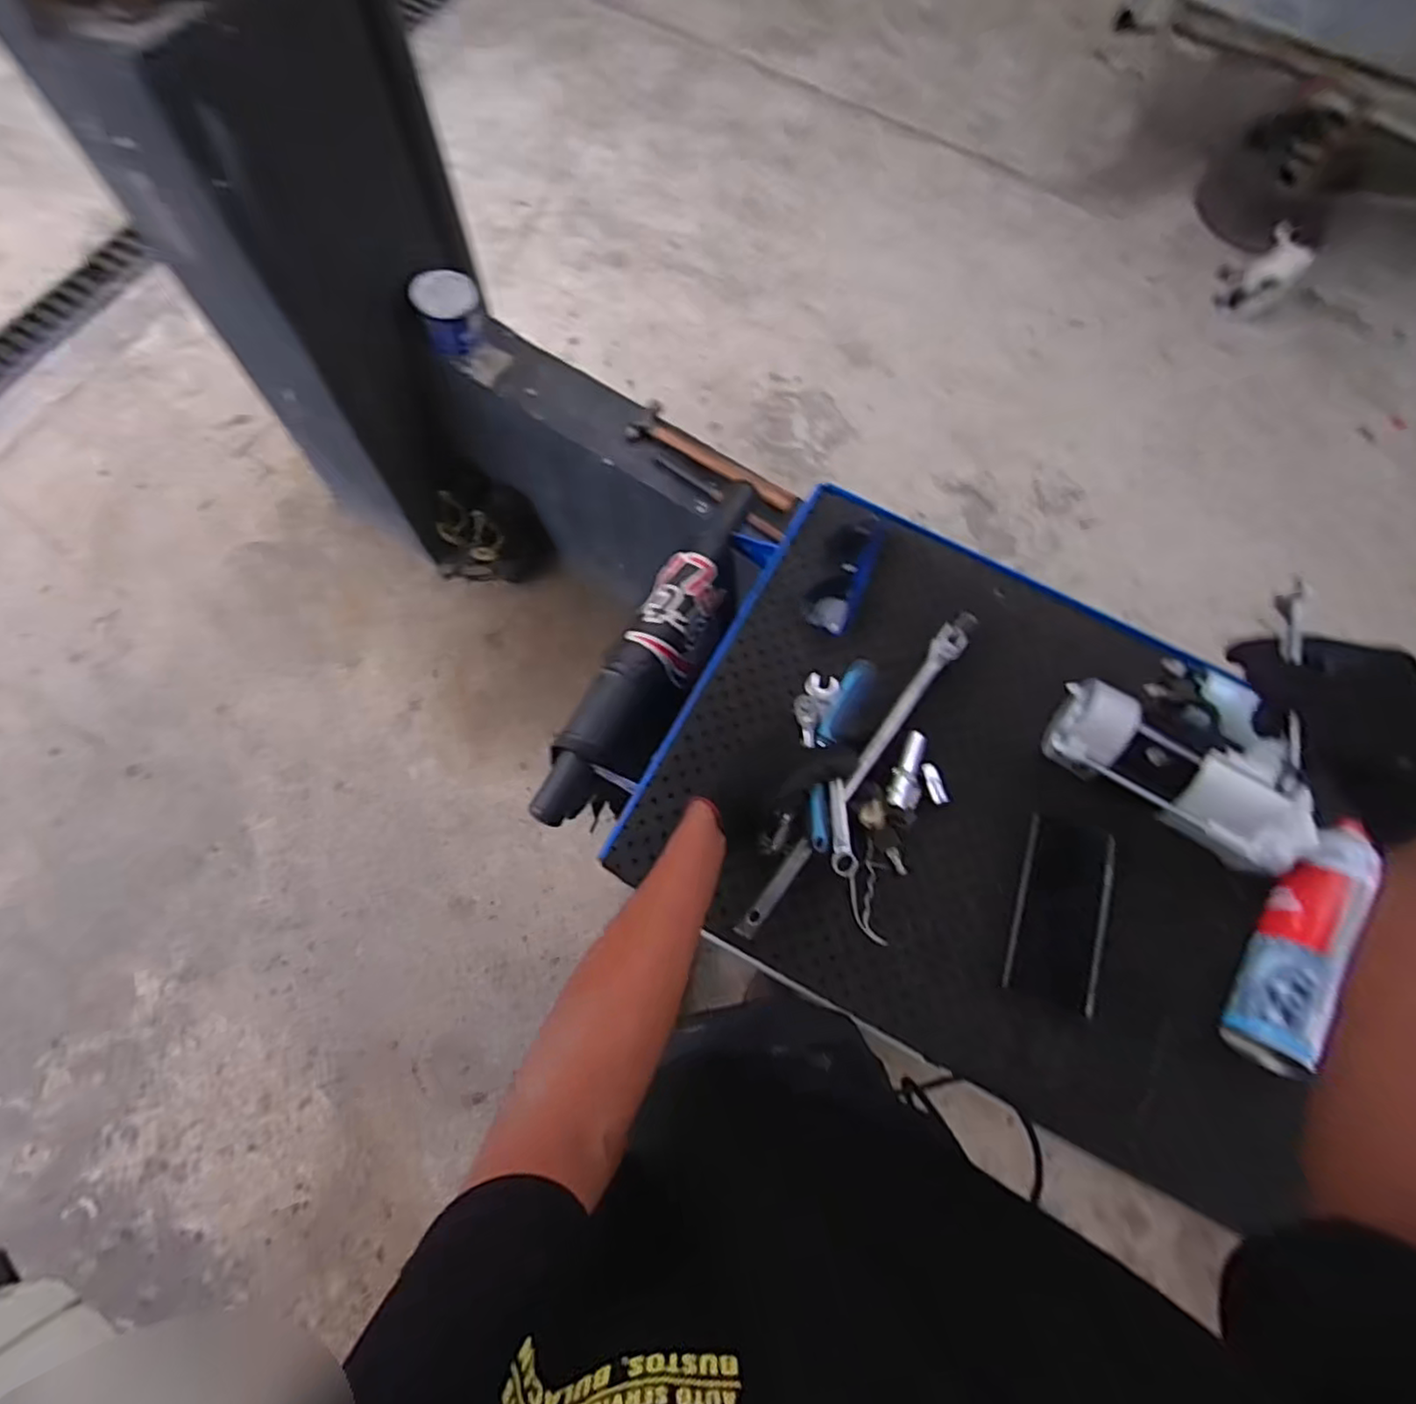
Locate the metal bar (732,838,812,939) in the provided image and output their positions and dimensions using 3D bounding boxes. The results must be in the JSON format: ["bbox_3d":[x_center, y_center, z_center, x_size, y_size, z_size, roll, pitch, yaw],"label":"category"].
[{"bbox_3d":[0.056,0.156,0.572,0.015,0.009,0.095,37,72,9],"label":"metal bar"}]

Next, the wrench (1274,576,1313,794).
[{"bbox_3d":[0.408,-0.013,0.478,0.013,0.023,0.153,9,83,1],"label":"wrench"}]

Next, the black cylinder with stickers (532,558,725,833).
[{"bbox_3d":[-0.072,-0.009,0.710,0.087,0.074,0.305,26,71,6],"label":"black cylinder with stickers"}]

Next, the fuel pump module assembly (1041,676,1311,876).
[{"bbox_3d":[0.425,0.061,0.600,0.226,0.068,0.109,35,72,8],"label":"fuel pump module assembly"}]

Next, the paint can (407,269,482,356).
[{"bbox_3d":[-0.461,-0.694,1.215,0.112,0.086,0.107,1,70,-3],"label":"paint can"}]

